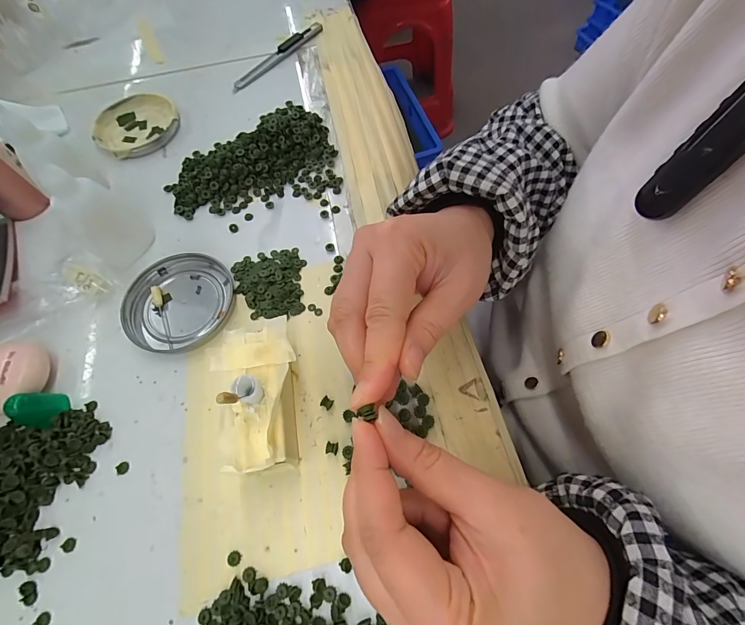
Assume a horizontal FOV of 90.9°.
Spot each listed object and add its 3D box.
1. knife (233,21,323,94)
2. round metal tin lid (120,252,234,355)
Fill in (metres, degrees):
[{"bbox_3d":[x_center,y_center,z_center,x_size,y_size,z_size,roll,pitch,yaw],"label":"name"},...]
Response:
[{"bbox_3d":[-0.100,-0.283,0.400,0.015,0.010,0.131,34,70,17],"label":"knife"},{"bbox_3d":[-0.143,-0.008,0.272,0.075,0.009,0.074,-1,64,2],"label":"round metal tin lid"}]

